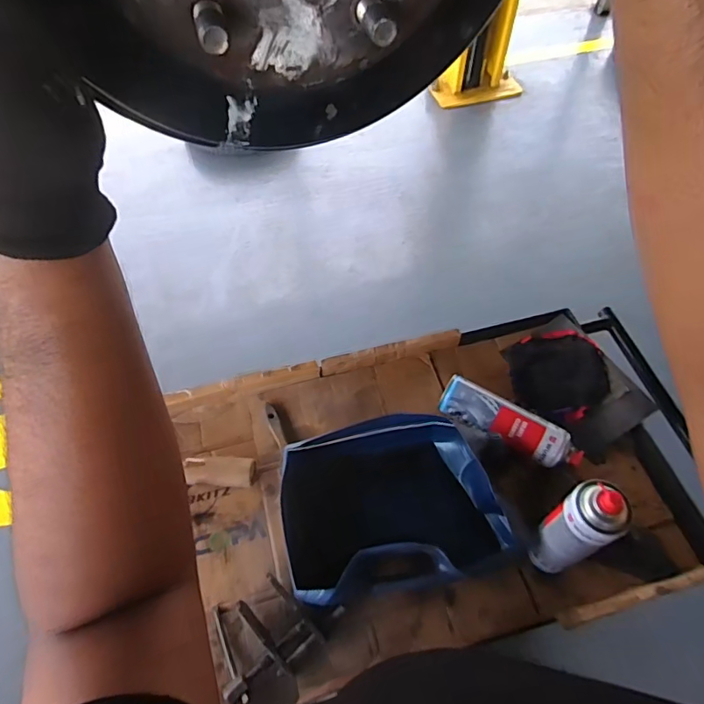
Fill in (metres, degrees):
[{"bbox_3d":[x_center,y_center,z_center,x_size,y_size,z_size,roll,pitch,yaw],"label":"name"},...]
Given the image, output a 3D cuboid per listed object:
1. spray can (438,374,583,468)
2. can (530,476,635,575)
[{"bbox_3d":[0.246,0.120,0.803,0.227,0.056,0.069,26,62,15],"label":"spray can"},{"bbox_3d":[0.283,0.226,0.653,0.063,0.223,0.069,-29,63,-17],"label":"can"}]

